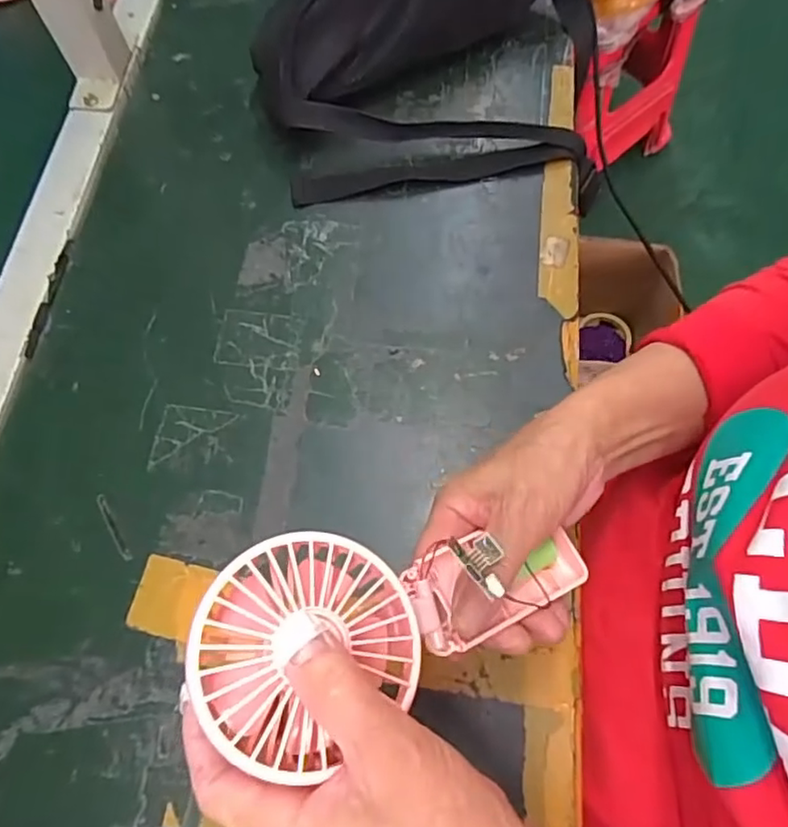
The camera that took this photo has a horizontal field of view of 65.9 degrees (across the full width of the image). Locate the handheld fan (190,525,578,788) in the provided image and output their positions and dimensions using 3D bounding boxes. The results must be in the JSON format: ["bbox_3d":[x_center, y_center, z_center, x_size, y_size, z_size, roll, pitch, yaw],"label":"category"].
[{"bbox_3d":[0.012,0.085,0.259,0.186,0.033,0.080,-4,64,-31],"label":"handheld fan"}]

